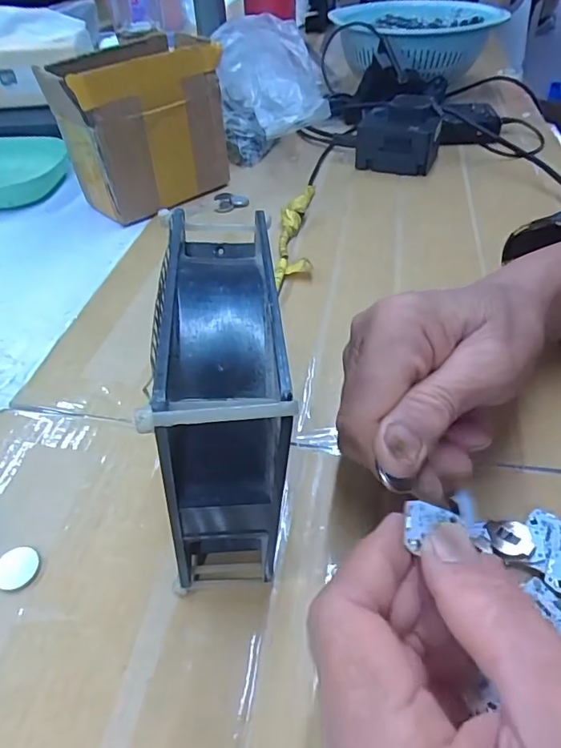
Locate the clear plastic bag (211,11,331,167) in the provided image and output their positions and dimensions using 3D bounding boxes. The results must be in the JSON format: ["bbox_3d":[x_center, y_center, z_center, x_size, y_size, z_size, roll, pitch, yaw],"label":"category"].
[{"bbox_3d":[-0.011,-0.299,0.523,0.107,0.128,0.095,-4,44,-1],"label":"clear plastic bag"}]

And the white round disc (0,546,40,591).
[{"bbox_3d":[-0.121,0.088,0.224,0.019,0.004,0.019,-1,44,1],"label":"white round disc"}]

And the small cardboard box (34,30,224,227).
[{"bbox_3d":[-0.125,-0.217,0.447,0.130,0.133,0.080,-35,52,-29],"label":"small cardboard box"}]

